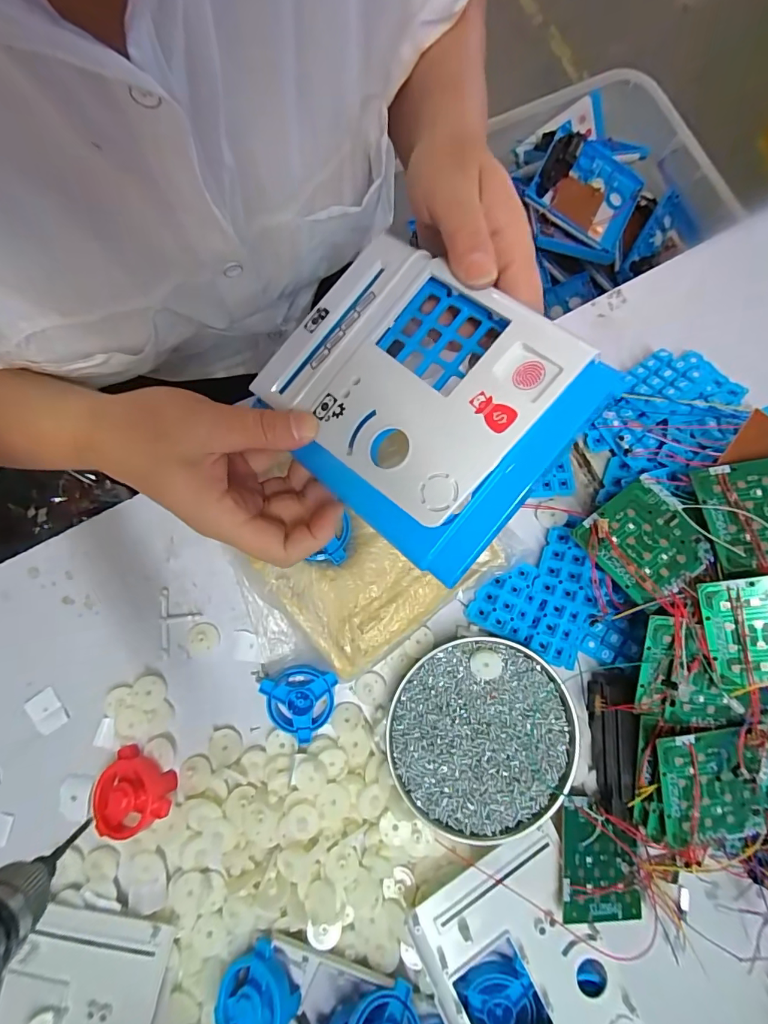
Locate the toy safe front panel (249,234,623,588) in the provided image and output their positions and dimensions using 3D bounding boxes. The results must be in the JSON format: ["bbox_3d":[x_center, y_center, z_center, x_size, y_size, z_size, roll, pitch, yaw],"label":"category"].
[{"bbox_3d":[0.012,-0.060,0.233,0.156,0.024,0.126,41,95,22],"label":"toy safe front panel"}]

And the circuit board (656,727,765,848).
[{"bbox_3d":[0.214,0.180,0.290,0.063,0.008,0.072,-8,92,-2],"label":"circuit board"}]

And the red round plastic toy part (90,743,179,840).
[{"bbox_3d":[-0.176,0.199,0.306,0.052,0.020,0.052,1,81,-3],"label":"red round plastic toy part"}]

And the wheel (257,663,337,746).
[{"bbox_3d":[-0.059,0.140,0.327,0.051,0.016,0.052,1,81,-3],"label":"wheel"}]

